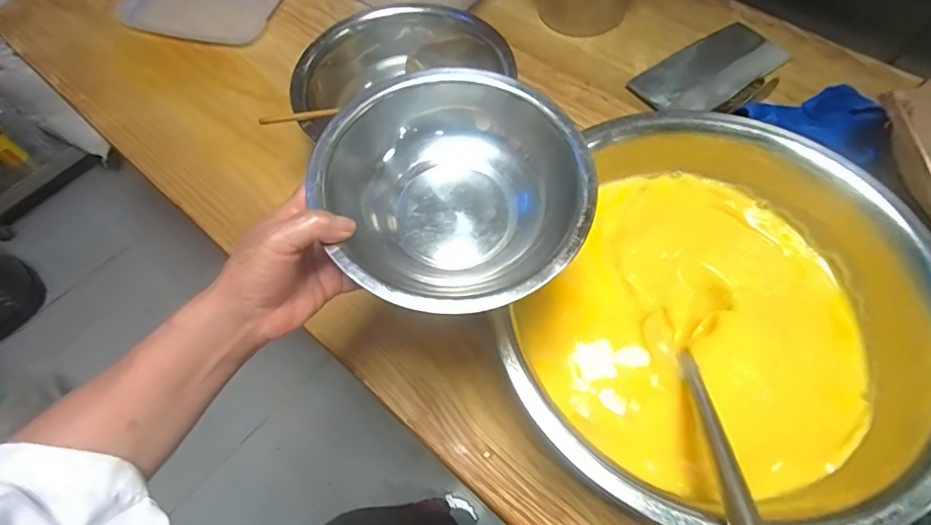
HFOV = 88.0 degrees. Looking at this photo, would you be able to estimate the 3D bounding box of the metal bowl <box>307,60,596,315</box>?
[{"bbox_3d":[-0.007,-0.053,0.353,0.181,0.070,0.192,-1,63,2],"label":"metal bowl"}]

